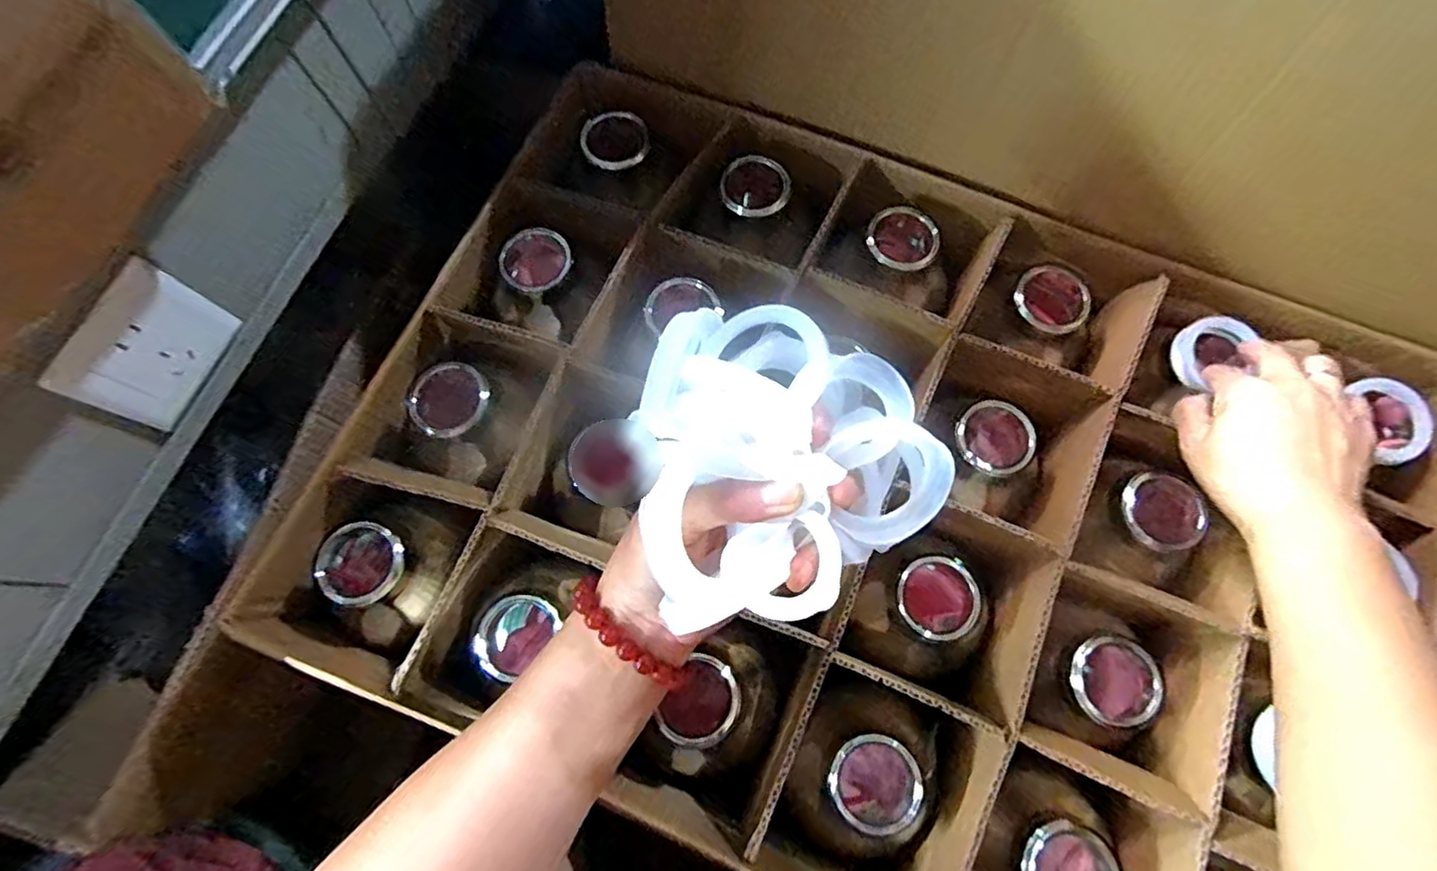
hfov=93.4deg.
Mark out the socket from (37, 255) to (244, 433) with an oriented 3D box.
[{"bbox_3d":[-0.337,-0.051,0.404,0.010,0.083,0.083,22,76,6],"label":"socket"}]

